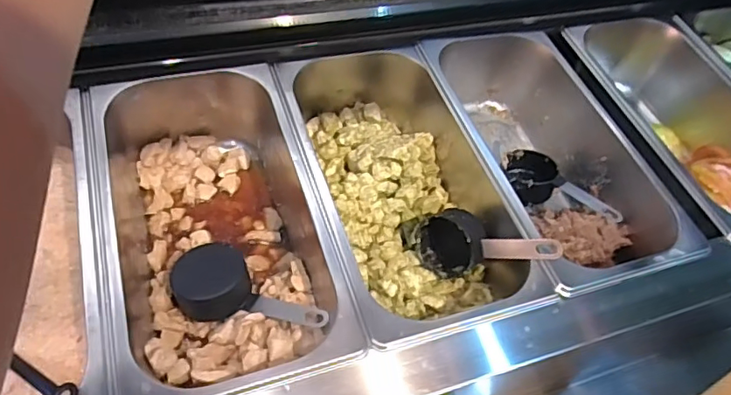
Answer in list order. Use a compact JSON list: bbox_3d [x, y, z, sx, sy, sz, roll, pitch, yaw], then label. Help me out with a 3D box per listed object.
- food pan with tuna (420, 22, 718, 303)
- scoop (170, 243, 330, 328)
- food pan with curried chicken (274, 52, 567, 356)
[{"bbox_3d":[0.179,-0.051,0.580,0.173,0.113,0.346,-11,50,-17],"label":"food pan with tuna"},{"bbox_3d":[-0.101,0.080,0.455,0.126,0.036,0.063,22,47,-4],"label":"scoop"},{"bbox_3d":[0.028,-0.013,0.518,0.165,0.099,0.320,-11,50,-17],"label":"food pan with curried chicken"}]

